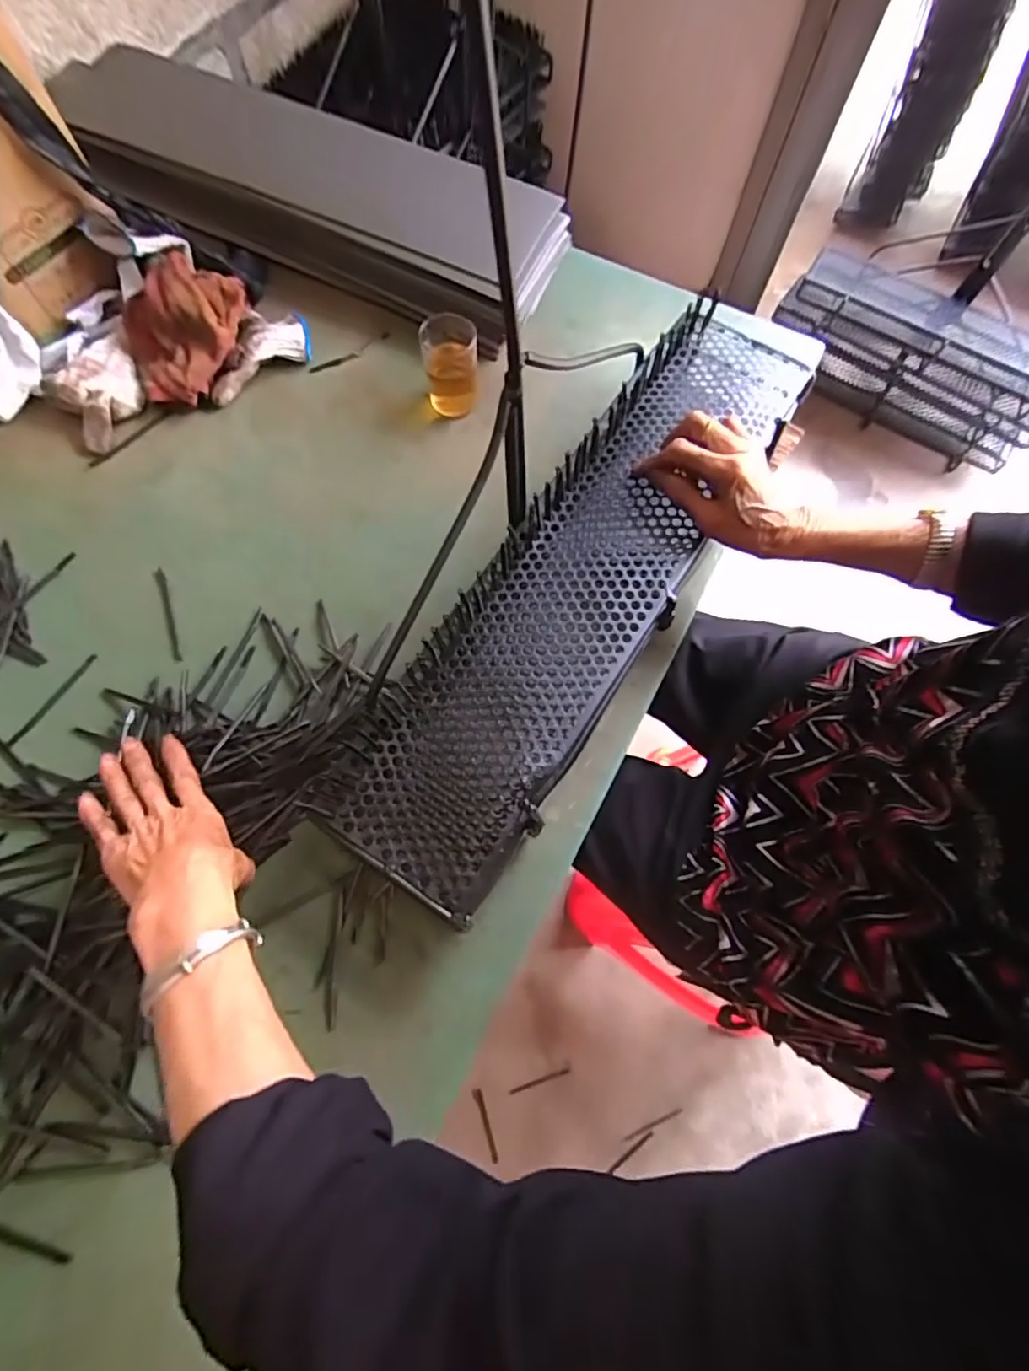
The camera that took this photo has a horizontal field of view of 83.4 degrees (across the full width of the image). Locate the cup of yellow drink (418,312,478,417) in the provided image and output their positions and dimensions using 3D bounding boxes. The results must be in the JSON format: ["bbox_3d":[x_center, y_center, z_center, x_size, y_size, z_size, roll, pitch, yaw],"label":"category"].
[{"bbox_3d":[-0.069,-0.346,0.622,0.057,0.074,0.061,0,69,0],"label":"cup of yellow drink"}]

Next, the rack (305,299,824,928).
[{"bbox_3d":[0.074,-0.112,0.503,0.143,0.022,0.619,31,75,11],"label":"rack"}]

